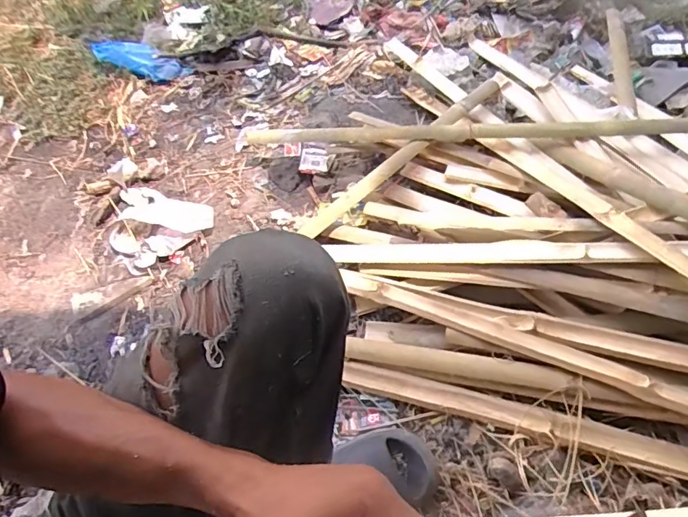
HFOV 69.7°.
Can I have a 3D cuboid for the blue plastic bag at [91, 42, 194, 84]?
[{"bbox_3d":[-0.523,-0.510,1.277,0.249,0.036,0.082,14,54,-12],"label":"blue plastic bag"}]

